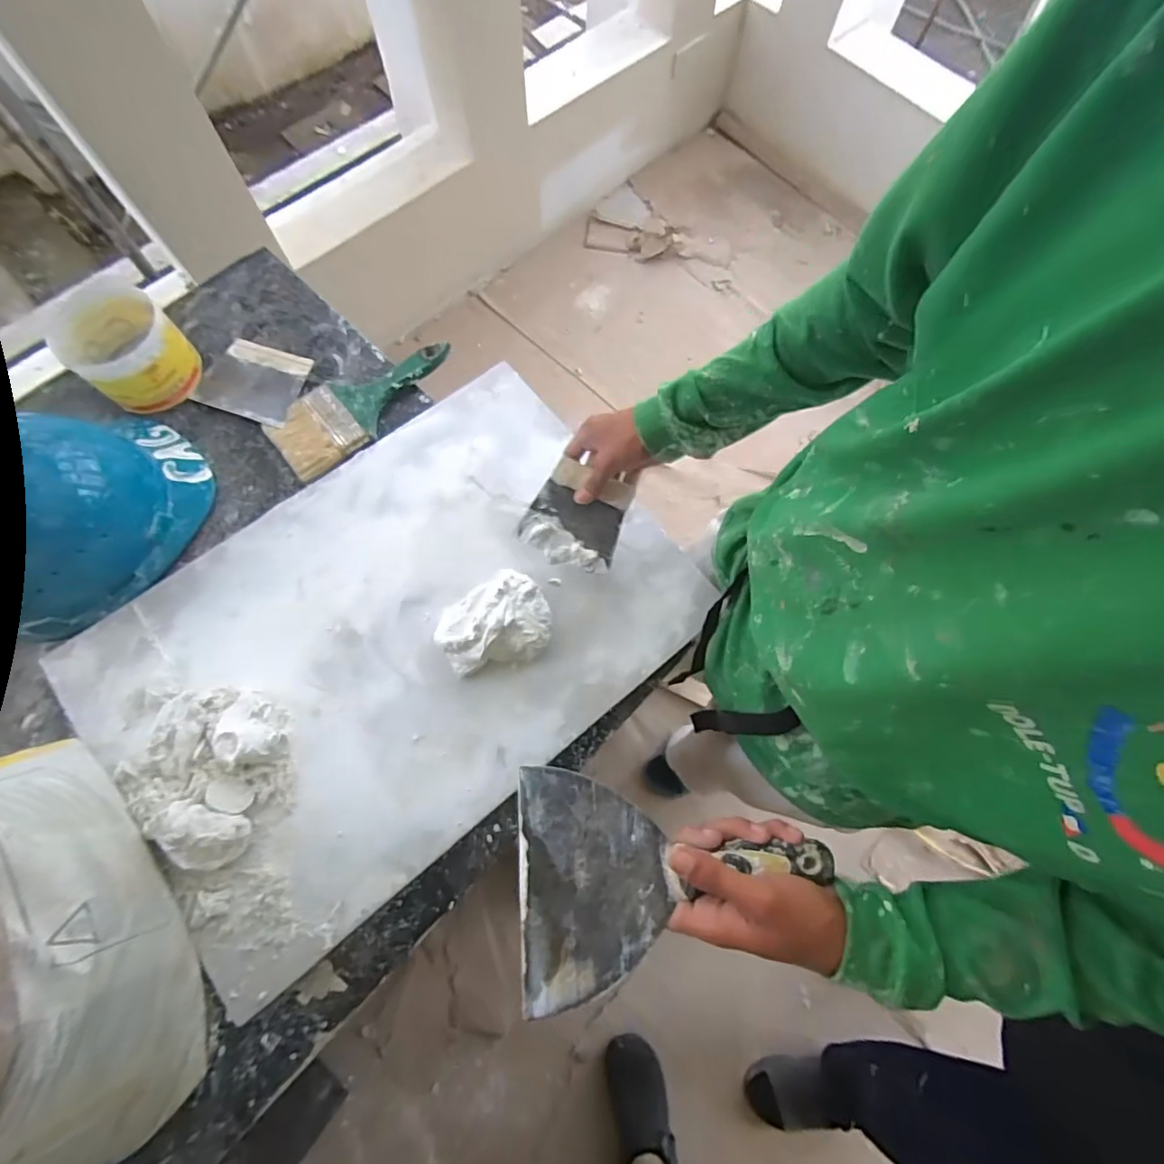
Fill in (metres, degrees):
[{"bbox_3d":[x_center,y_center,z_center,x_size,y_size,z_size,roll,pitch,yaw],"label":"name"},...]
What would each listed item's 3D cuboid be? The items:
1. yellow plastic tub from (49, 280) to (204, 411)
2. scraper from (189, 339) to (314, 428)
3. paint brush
[{"bbox_3d":[-0.531,-0.273,0.633,0.137,0.072,0.107,38,77,10],"label":"yellow plastic tub"},{"bbox_3d":[-0.403,-0.248,0.667,0.135,0.019,0.101,17,74,4],"label":"scraper"},{"bbox_3d":[-0.264,-0.222,0.659,0.231,0.020,0.096,-41,78,-12],"label":"paint brush"}]

